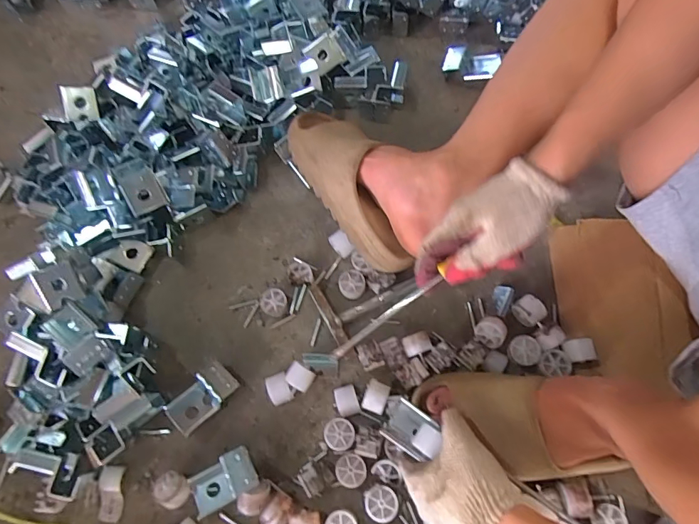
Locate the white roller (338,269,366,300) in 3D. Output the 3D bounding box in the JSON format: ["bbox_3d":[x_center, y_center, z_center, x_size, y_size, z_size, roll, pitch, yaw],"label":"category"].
[{"bbox_3d":[0.004,0.031,0.575,0.034,0.023,0.036,-1,69,3],"label":"white roller"}]

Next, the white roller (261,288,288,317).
[{"bbox_3d":[-0.098,0.055,0.570,0.033,0.027,0.033,-1,69,3],"label":"white roller"}]

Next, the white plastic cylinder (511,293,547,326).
[{"bbox_3d":[0.225,0.060,0.540,0.028,0.027,0.034,-29,70,-8],"label":"white plastic cylinder"}]

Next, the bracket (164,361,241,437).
[{"bbox_3d":[-0.179,0.166,0.527,0.045,0.035,0.085,42,76,17],"label":"bracket"}]

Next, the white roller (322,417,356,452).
[{"bbox_3d":[-0.011,0.204,0.512,0.035,0.024,0.034,-9,69,-1],"label":"white roller"}]

